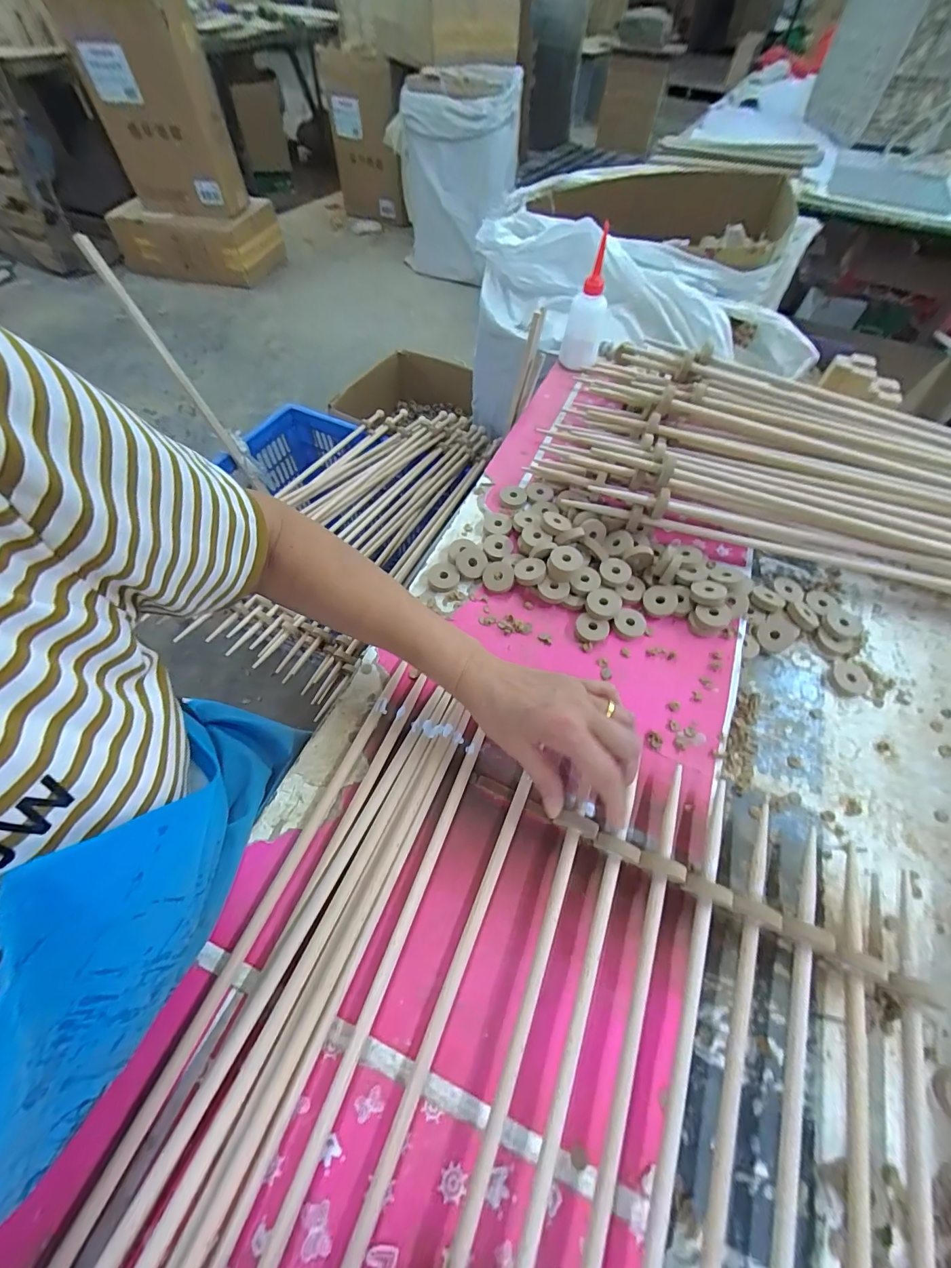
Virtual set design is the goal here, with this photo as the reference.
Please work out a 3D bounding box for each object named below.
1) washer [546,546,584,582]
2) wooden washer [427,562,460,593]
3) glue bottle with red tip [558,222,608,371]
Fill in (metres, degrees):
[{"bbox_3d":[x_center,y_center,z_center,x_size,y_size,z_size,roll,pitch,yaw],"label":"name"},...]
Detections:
[{"bbox_3d":[0.097,-0.076,0.475,0.034,0.020,0.037,1,59,-2],"label":"washer"},{"bbox_3d":[-0.036,-0.064,0.490,0.035,0.007,0.037,7,59,2],"label":"wooden washer"},{"bbox_3d":[0.170,-0.494,0.656,0.058,0.183,0.046,15,59,8],"label":"glue bottle with red tip"}]

